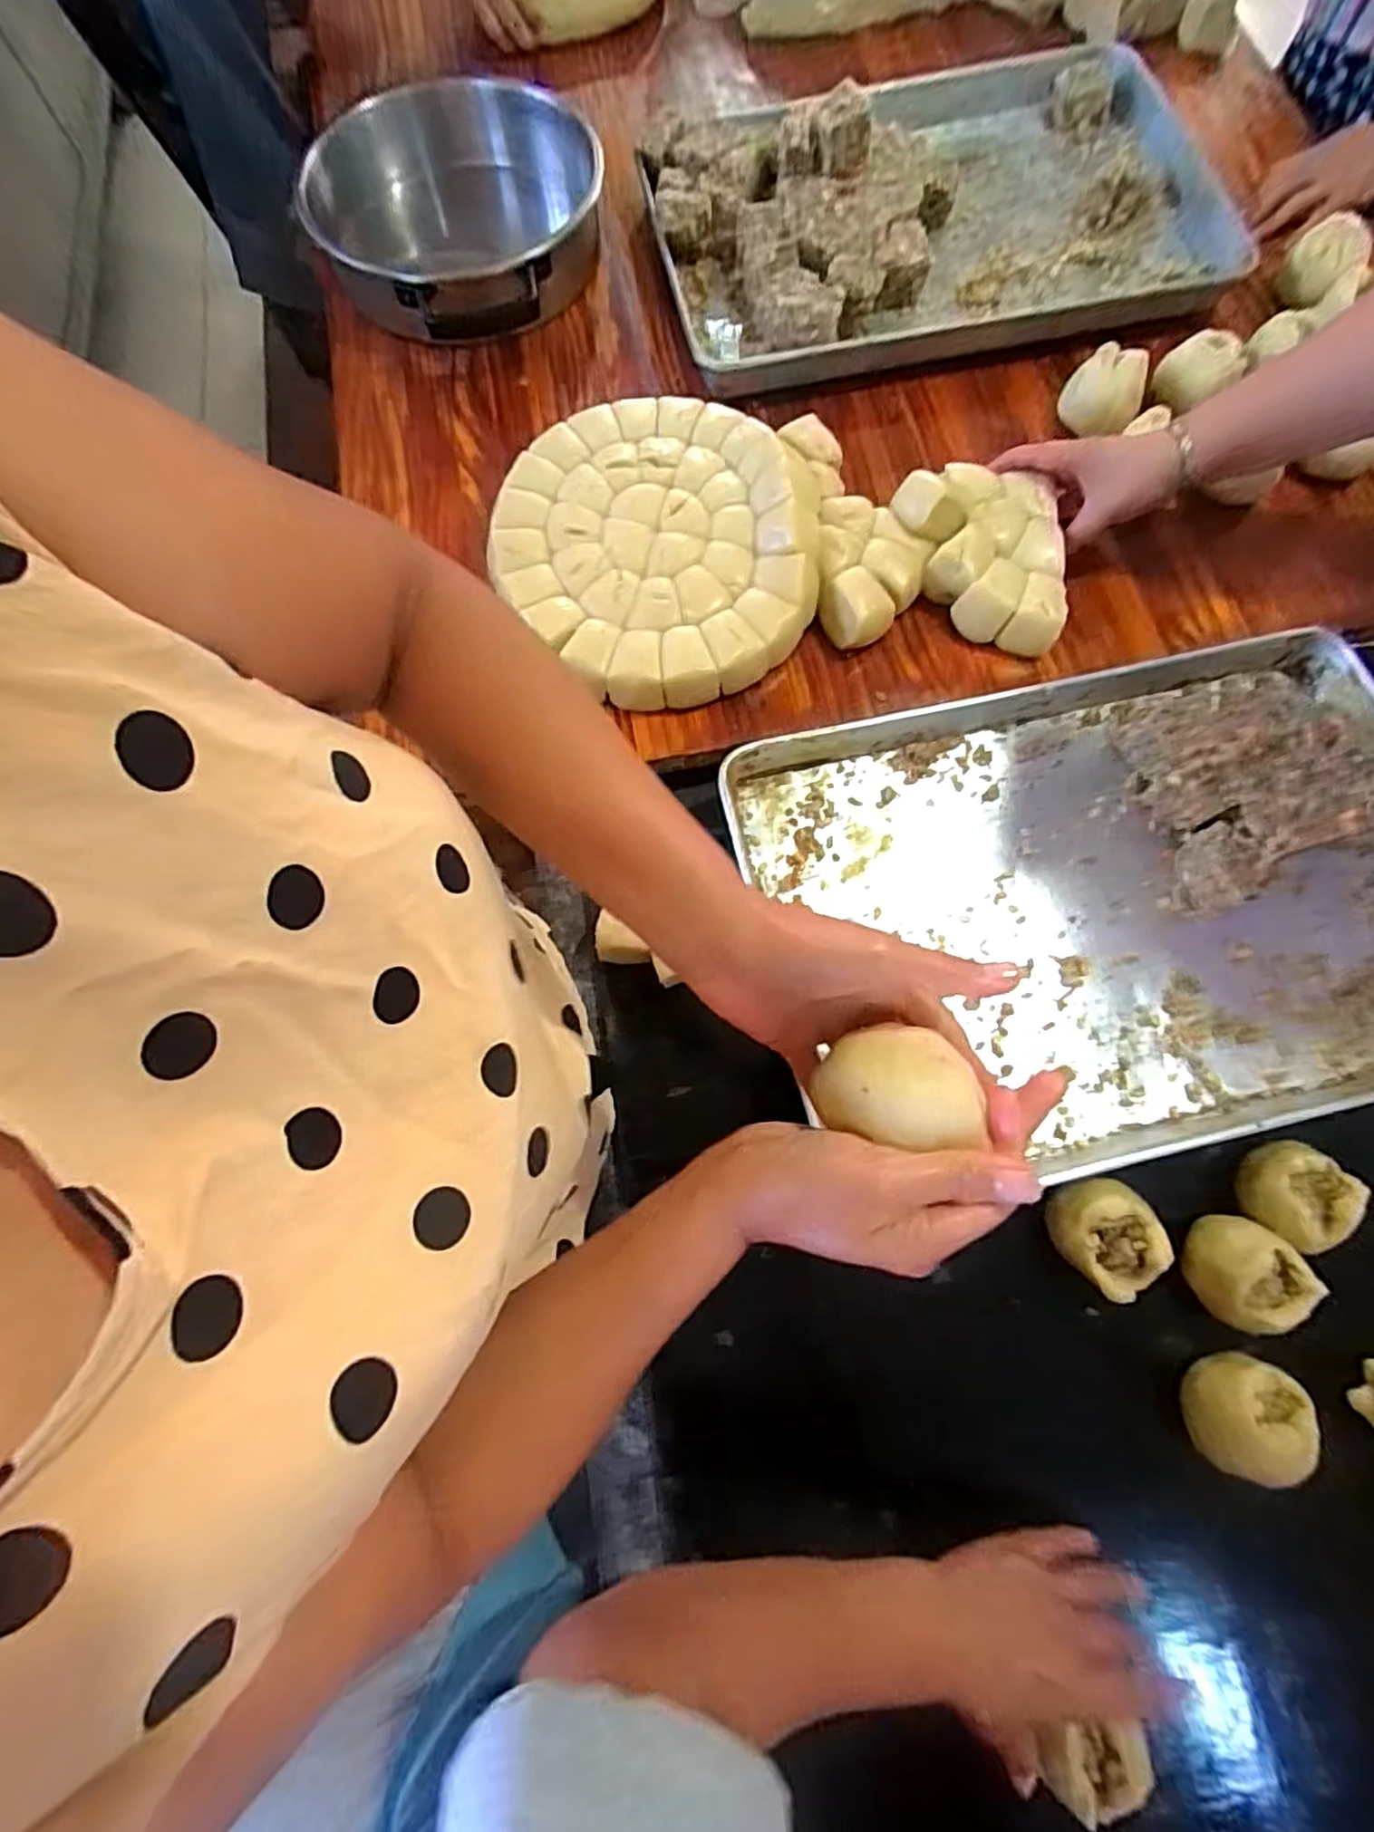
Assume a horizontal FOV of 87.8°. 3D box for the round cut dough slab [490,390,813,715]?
[{"bbox_3d":[-0.023,-0.349,0.674,0.287,0.061,0.306,-1,74,2],"label":"round cut dough slab"}]

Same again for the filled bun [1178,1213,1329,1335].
[{"bbox_3d":[0.409,0.260,0.520,0.067,0.045,0.068,-1,74,2],"label":"filled bun"}]

